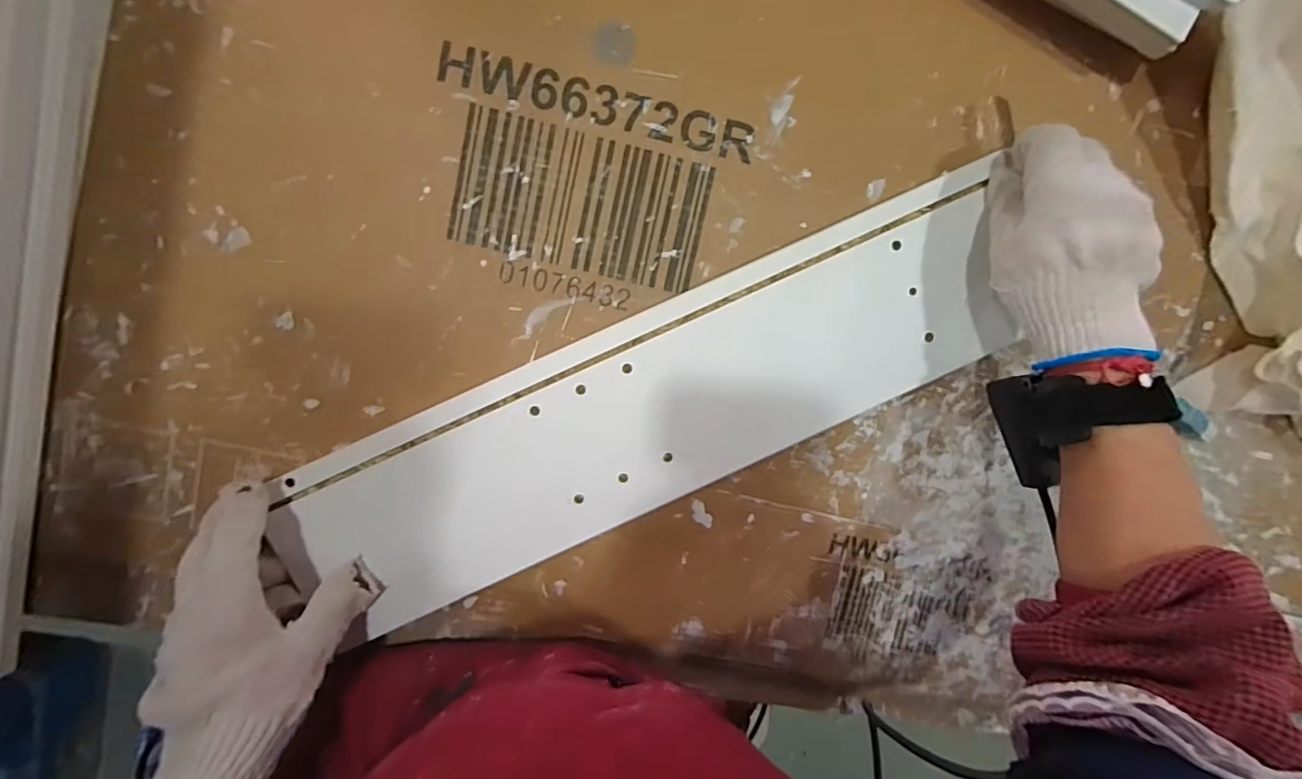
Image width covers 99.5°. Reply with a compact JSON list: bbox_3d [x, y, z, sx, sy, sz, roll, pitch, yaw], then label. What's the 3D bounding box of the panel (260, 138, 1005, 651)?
[{"bbox_3d":[0.004,0.011,0.355,0.467,0.018,0.125,-25,100,-1],"label":"panel"}]

